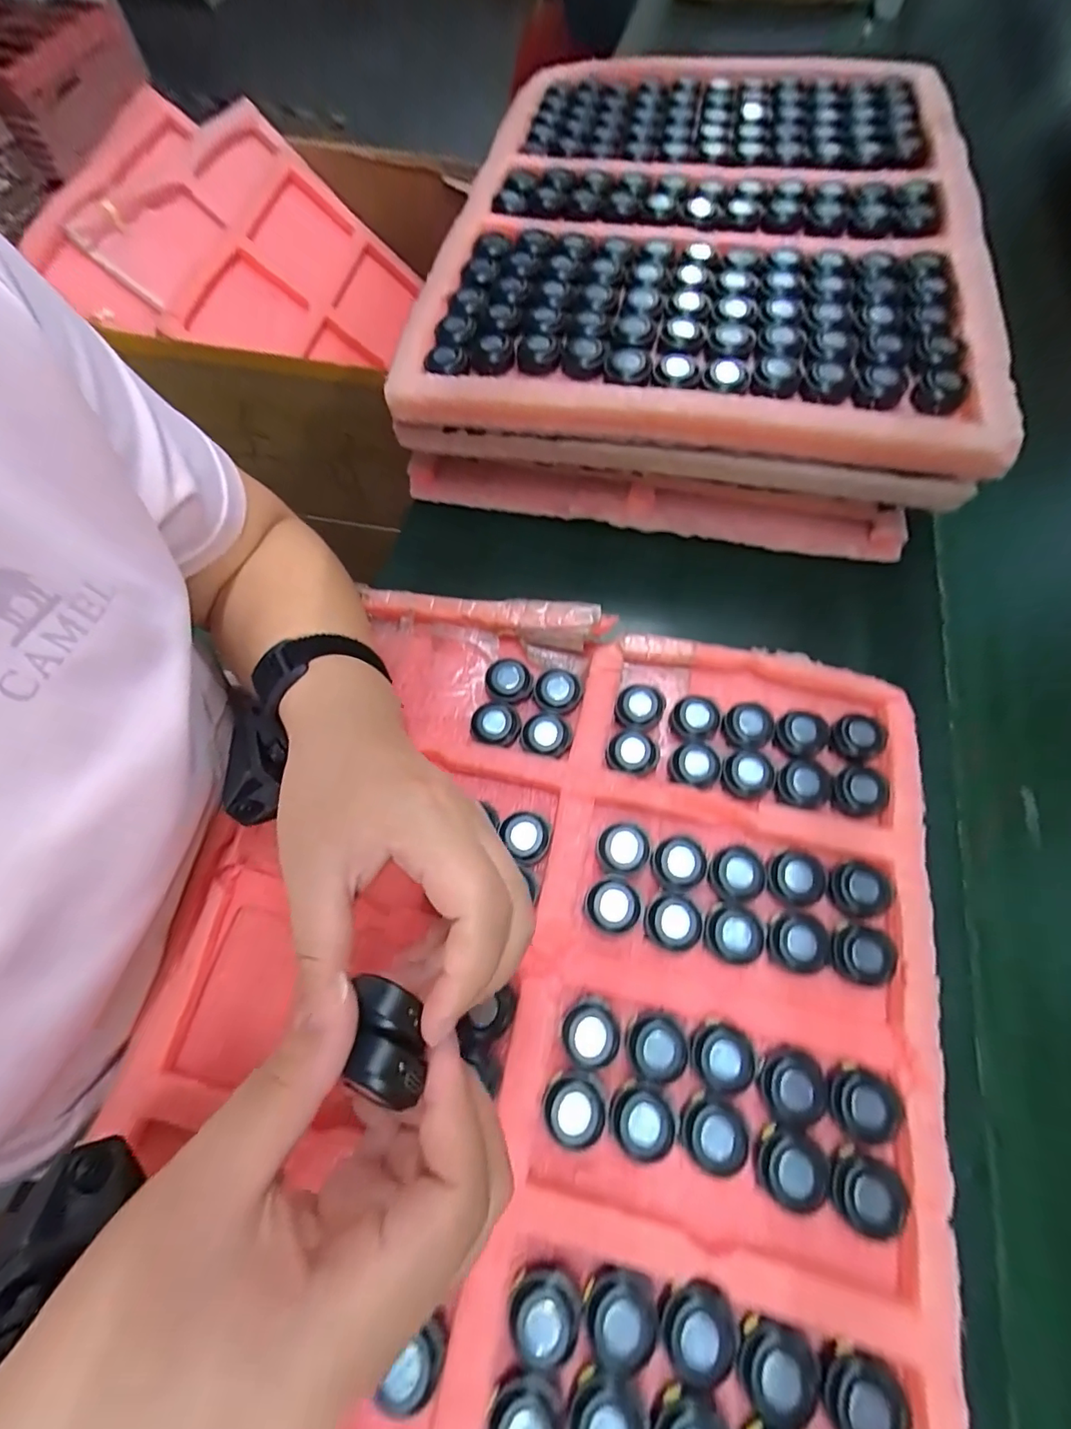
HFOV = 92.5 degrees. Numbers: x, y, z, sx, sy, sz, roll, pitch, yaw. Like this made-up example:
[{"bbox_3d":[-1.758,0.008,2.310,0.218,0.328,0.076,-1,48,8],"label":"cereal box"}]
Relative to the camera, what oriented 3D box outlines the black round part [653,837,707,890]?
[{"bbox_3d":[0.079,0.081,0.279,0.027,0.009,0.026,1,65,4],"label":"black round part"}]

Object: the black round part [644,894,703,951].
[{"bbox_3d":[0.072,0.109,0.270,0.028,0.010,0.026,-1,65,3],"label":"black round part"}]

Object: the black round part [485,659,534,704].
[{"bbox_3d":[-0.016,-0.021,0.325,0.029,0.007,0.029,-1,65,3],"label":"black round part"}]

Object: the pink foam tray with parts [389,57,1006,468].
[{"bbox_3d":[0.138,-0.424,0.417,0.370,0.029,0.535,9,67,3],"label":"pink foam tray with parts"}]

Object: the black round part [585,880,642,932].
[{"bbox_3d":[0.041,0.102,0.271,0.028,0.008,0.024,7,66,7],"label":"black round part"}]

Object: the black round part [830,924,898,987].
[{"bbox_3d":[0.165,0.121,0.257,0.031,0.009,0.027,6,65,6],"label":"black round part"}]

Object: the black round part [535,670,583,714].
[{"bbox_3d":[0.014,-0.015,0.322,0.027,0.010,0.030,32,71,17],"label":"black round part"}]

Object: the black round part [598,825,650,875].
[{"bbox_3d":[0.049,0.075,0.284,0.027,0.009,0.025,-1,65,3],"label":"black round part"}]

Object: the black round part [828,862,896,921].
[{"bbox_3d":[0.171,0.092,0.269,0.031,0.006,0.028,-20,65,-6],"label":"black round part"}]

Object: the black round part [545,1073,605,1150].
[{"bbox_3d":[0.019,0.181,0.236,0.027,0.007,0.027,-1,65,3],"label":"black round part"}]

